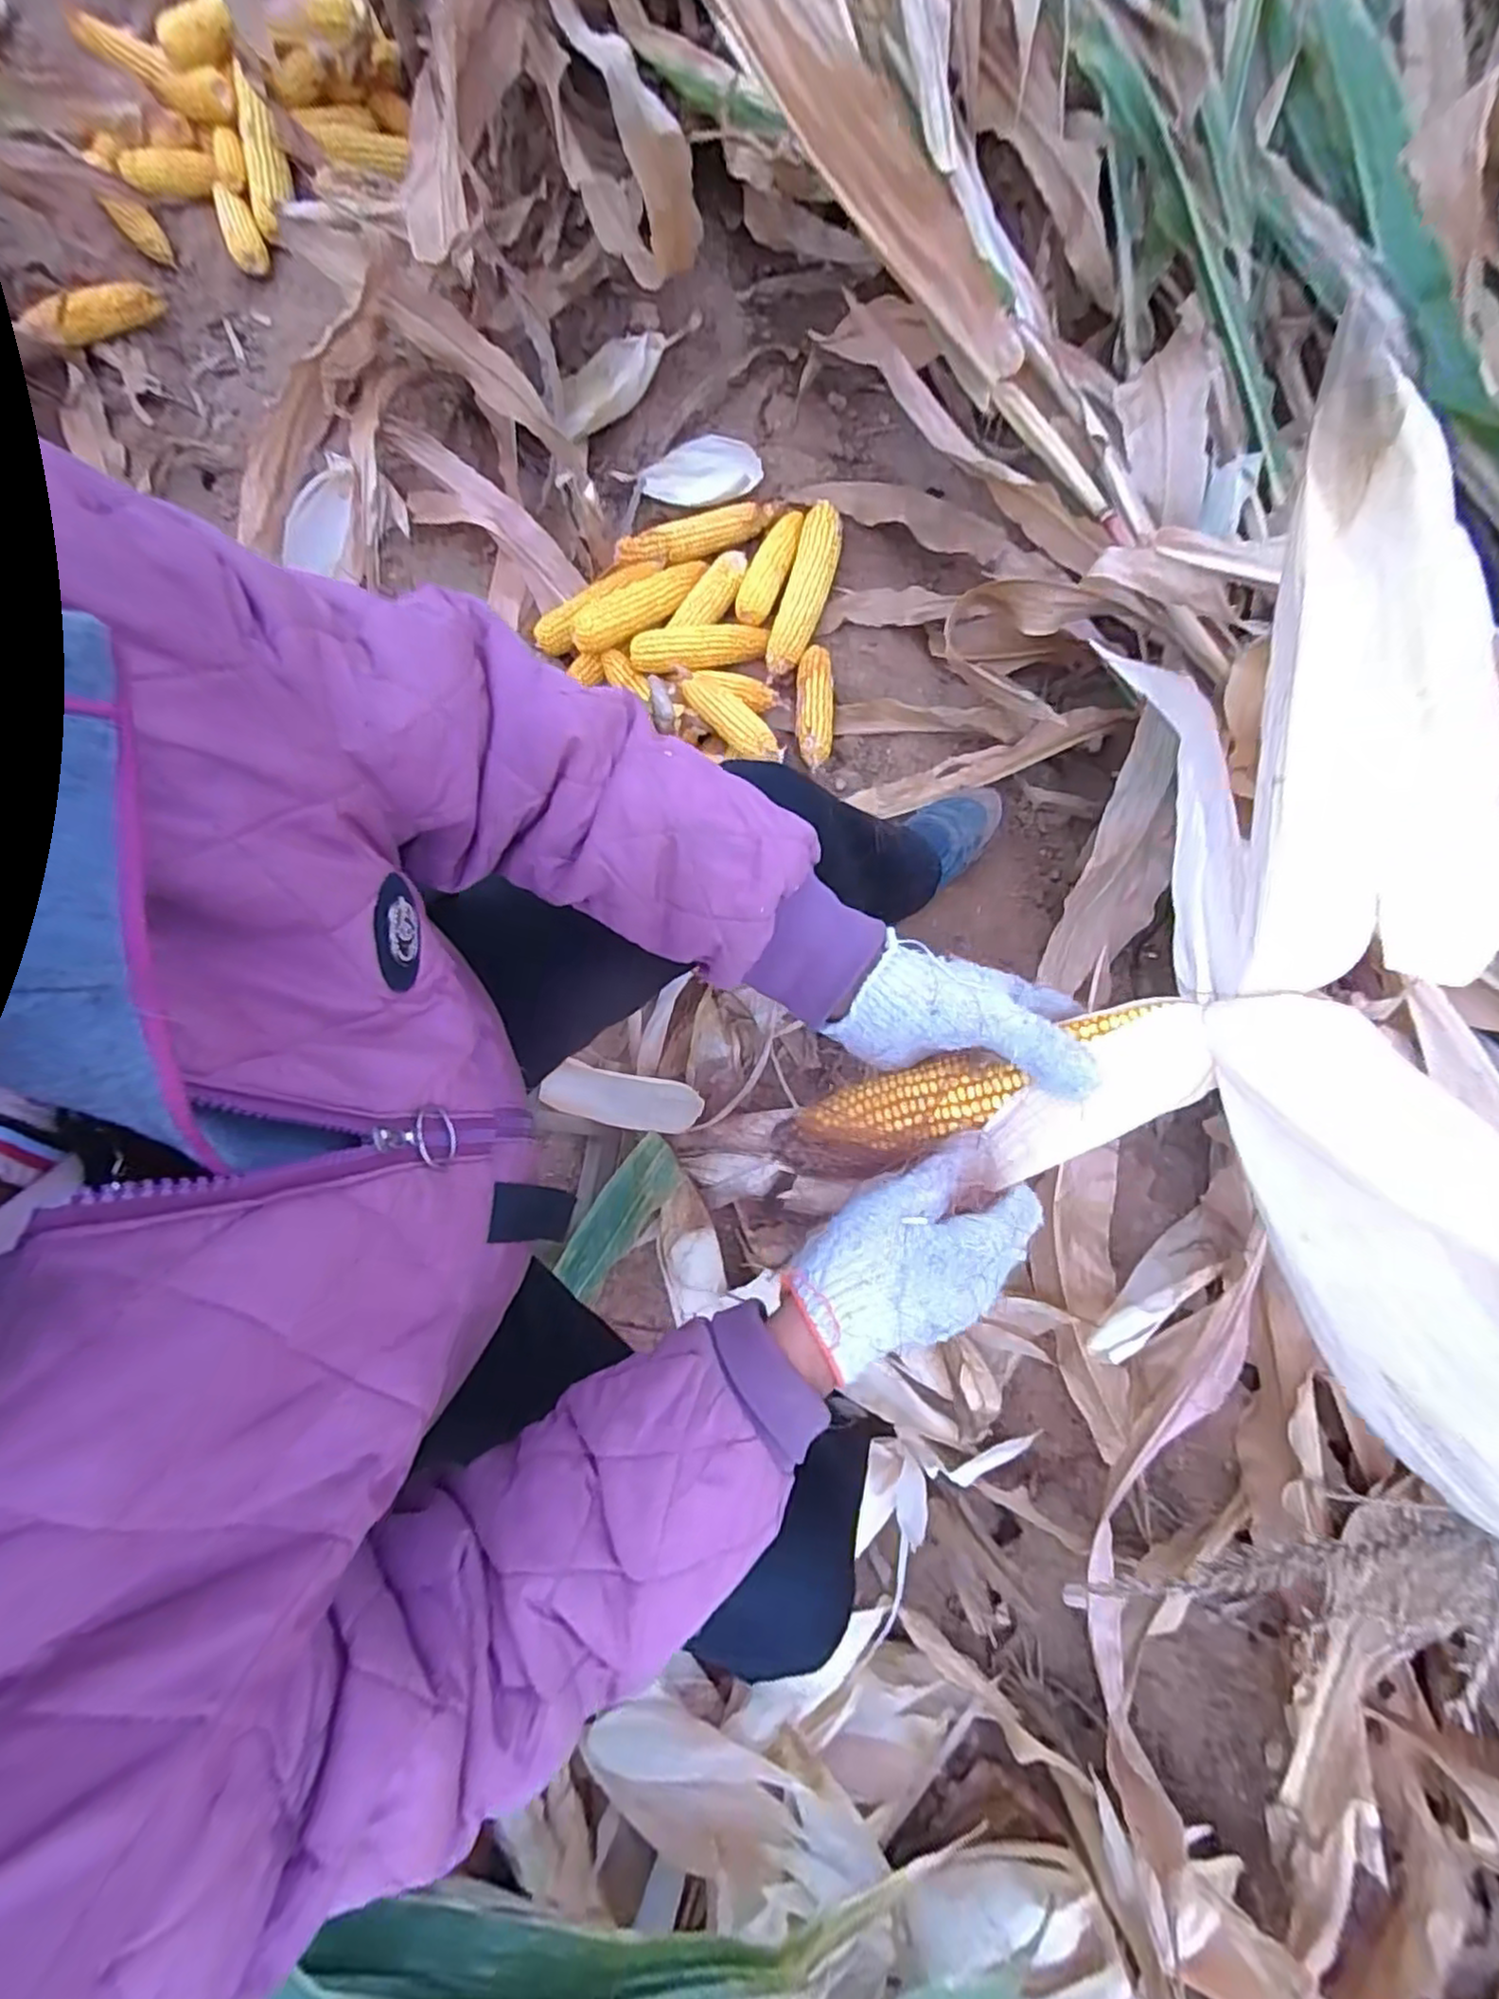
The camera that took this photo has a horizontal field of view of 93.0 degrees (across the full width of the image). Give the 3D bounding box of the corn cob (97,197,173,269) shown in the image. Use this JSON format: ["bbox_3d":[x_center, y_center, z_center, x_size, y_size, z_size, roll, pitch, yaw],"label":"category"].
[{"bbox_3d":[-0.920,-1.162,1.071,0.111,0.033,0.042,36,81,-16],"label":"corn cob"}]

